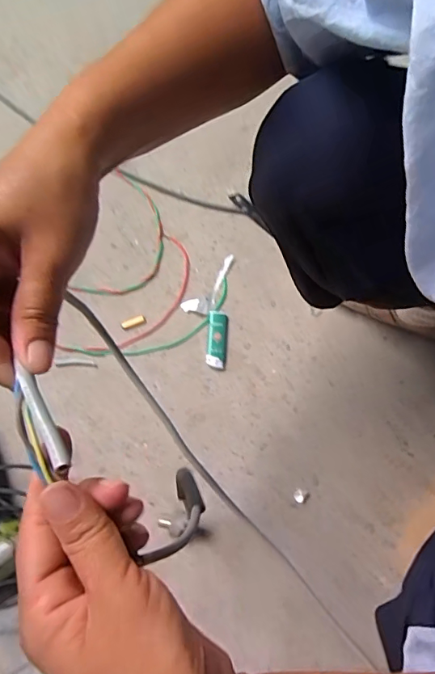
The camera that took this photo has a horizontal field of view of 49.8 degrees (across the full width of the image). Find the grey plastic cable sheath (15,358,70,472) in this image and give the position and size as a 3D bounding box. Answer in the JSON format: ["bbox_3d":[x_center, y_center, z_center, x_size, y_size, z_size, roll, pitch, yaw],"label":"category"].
[{"bbox_3d":[-0.082,0.037,0.218,0.008,0.005,0.056,-32,65,-7],"label":"grey plastic cable sheath"}]

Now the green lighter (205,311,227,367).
[{"bbox_3d":[0.000,0.003,0.656,0.026,0.010,0.079,5,77,2],"label":"green lighter"}]

